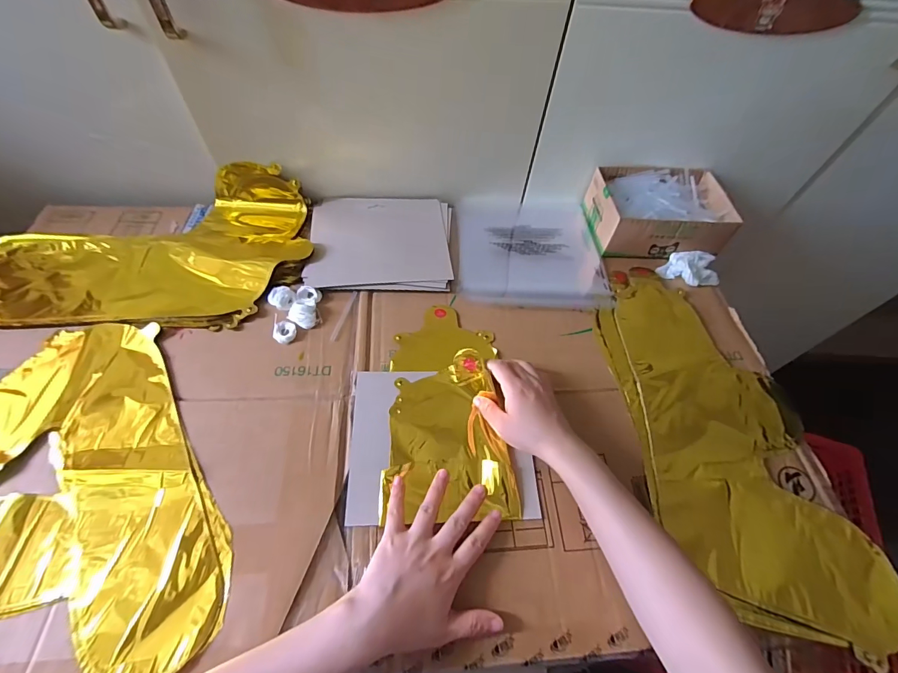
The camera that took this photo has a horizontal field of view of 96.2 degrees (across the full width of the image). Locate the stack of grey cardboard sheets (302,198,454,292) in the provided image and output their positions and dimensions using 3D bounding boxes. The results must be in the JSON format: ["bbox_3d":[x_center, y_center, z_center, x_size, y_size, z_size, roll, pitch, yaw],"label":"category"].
[{"bbox_3d":[-0.097,-0.140,0.578,0.196,0.013,0.174,0,58,-4],"label":"stack of grey cardboard sheets"}]

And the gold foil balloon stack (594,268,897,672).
[{"bbox_3d":[0.305,0.097,0.456,0.199,0.020,0.423,-5,58,-7],"label":"gold foil balloon stack"}]

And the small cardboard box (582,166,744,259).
[{"bbox_3d":[0.311,-0.188,0.605,0.185,0.063,0.134,0,58,-4],"label":"small cardboard box"}]

